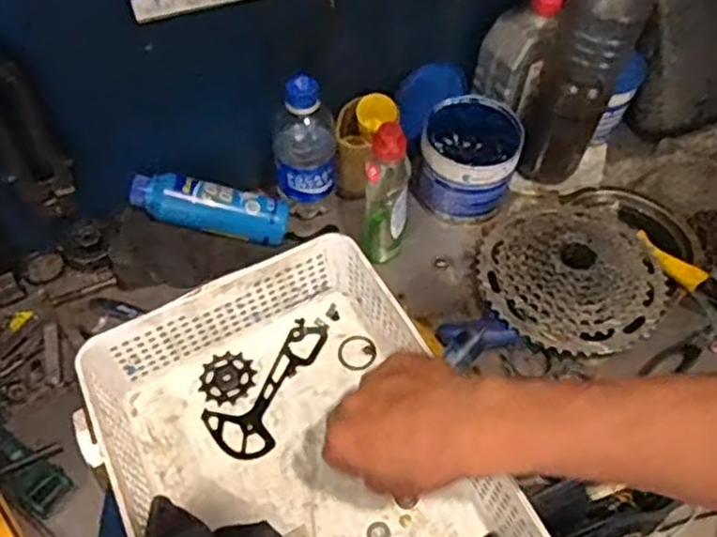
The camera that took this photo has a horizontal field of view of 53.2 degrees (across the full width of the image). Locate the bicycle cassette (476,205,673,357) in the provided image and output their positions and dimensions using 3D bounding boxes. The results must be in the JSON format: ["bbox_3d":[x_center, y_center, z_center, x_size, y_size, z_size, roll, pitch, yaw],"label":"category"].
[{"bbox_3d":[0.210,-0.001,0.701,0.184,0.040,0.177,36,61,22],"label":"bicycle cassette"}]

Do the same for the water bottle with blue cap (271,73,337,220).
[{"bbox_3d":[-0.053,-0.128,0.726,0.064,0.164,0.071,0,54,-1],"label":"water bottle with blue cap"}]

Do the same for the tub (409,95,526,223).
[{"bbox_3d":[0.114,-0.113,0.767,0.097,0.097,0.099,1,54,-1],"label":"tub"}]

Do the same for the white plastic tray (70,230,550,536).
[{"bbox_3d":[-0.047,0.154,0.554,0.252,0.090,0.322,-21,58,-19],"label":"white plastic tray"}]

